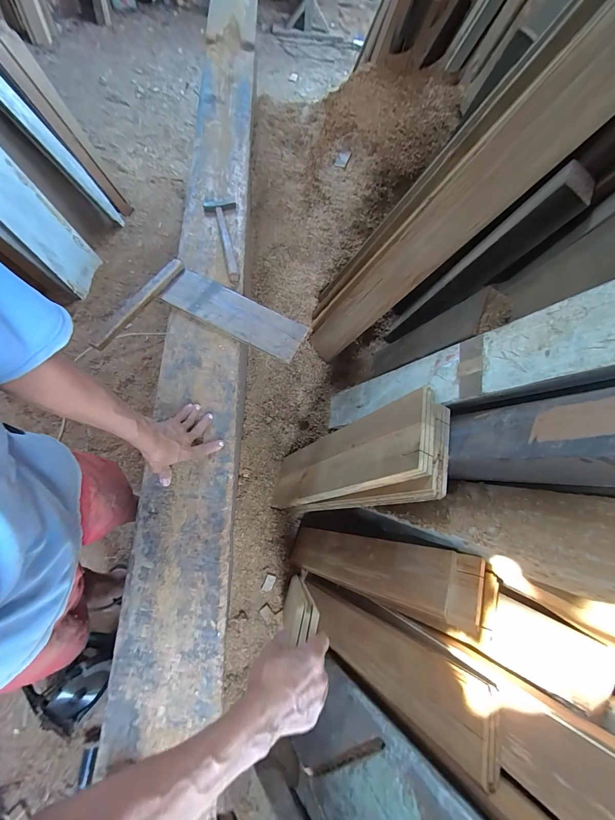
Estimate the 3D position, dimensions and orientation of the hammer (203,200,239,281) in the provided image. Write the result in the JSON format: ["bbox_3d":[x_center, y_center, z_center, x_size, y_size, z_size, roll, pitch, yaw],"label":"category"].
[{"bbox_3d":[-0.223,-0.477,0.916,0.083,0.023,0.295,-13,68,-9],"label":"hammer"}]

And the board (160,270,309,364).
[{"bbox_3d":[-0.179,-0.242,0.836,0.353,0.013,0.121,26,66,3],"label":"board"}]

